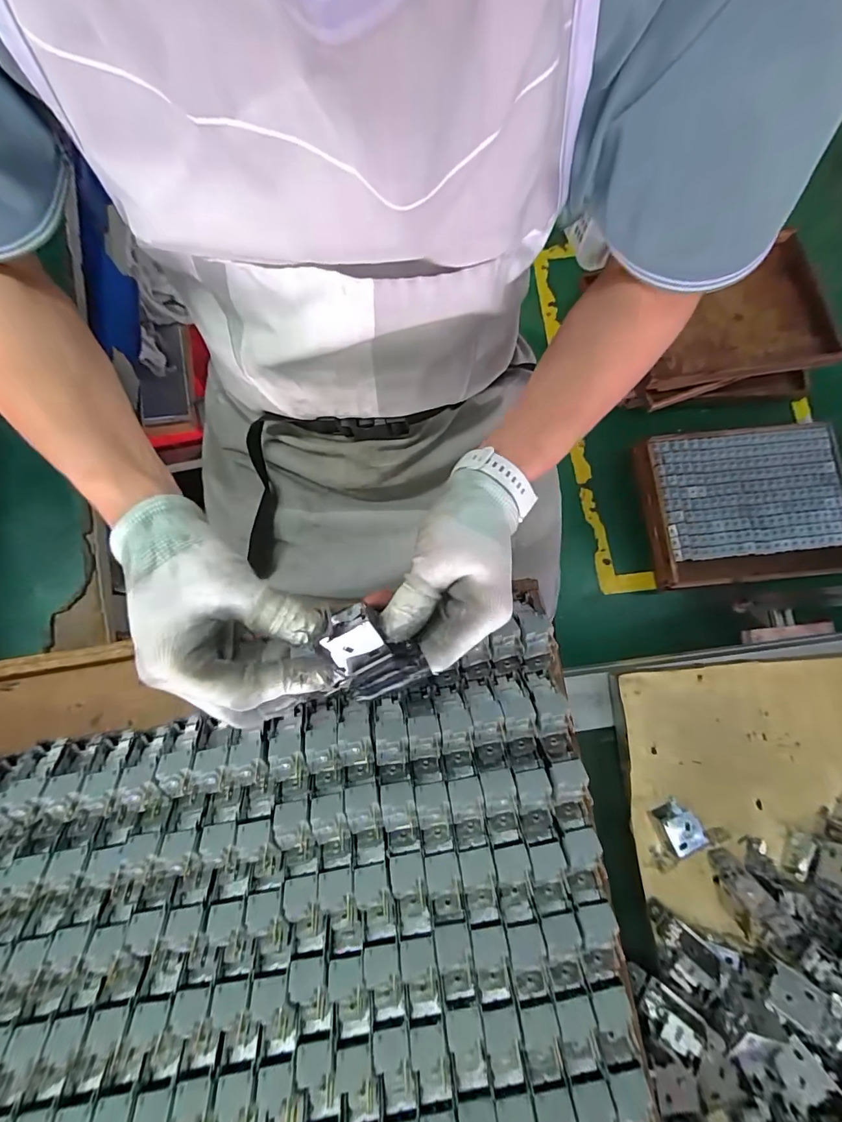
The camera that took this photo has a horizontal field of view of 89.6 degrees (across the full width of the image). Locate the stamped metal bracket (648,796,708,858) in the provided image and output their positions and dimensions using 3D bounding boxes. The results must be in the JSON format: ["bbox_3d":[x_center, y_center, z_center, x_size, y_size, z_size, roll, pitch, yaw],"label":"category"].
[{"bbox_3d":[0.219,0.228,0.362,0.032,0.023,0.032,-27,81,-6],"label":"stamped metal bracket"}]

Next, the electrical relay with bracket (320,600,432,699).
[{"bbox_3d":[-0.029,0.050,0.248,0.049,0.025,0.053,-23,81,-5],"label":"electrical relay with bracket"}]

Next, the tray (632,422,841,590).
[{"bbox_3d":[0.843,-0.151,1.113,0.489,0.096,0.410,-4,80,-2],"label":"tray"}]

